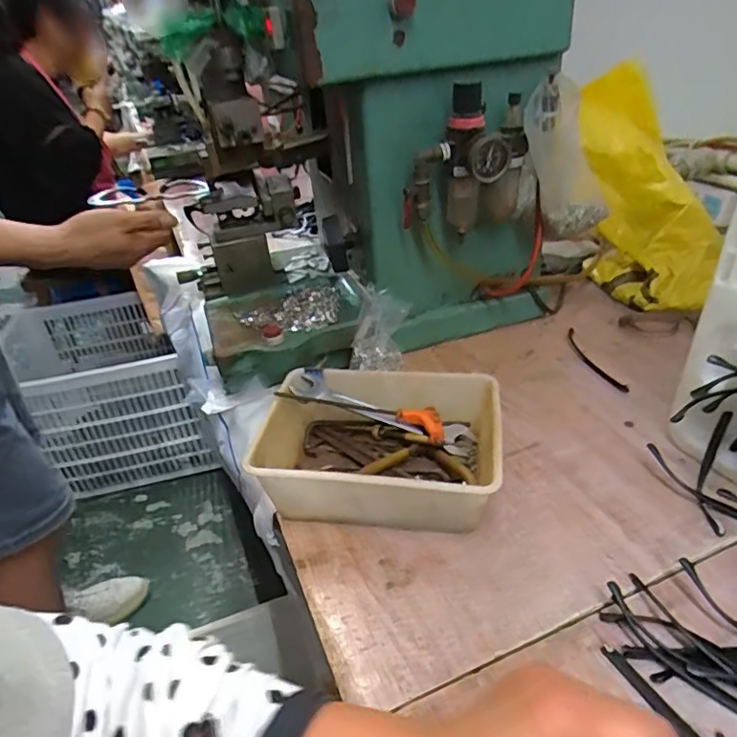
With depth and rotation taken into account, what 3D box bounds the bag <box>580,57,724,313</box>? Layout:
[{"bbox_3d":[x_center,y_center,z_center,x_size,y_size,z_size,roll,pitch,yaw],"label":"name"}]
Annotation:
[{"bbox_3d":[0.339,-0.224,0.739,0.092,0.298,0.127,-21,8,-23],"label":"bag"}]

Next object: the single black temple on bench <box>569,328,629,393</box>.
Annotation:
[{"bbox_3d":[0.257,-0.010,0.644,0.015,0.014,0.136,-7,33,-3],"label":"single black temple on bench"}]

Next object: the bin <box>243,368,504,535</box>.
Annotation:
[{"bbox_3d":[0.012,0.070,0.506,0.196,0.070,0.148,2,34,10],"label":"bin"}]

